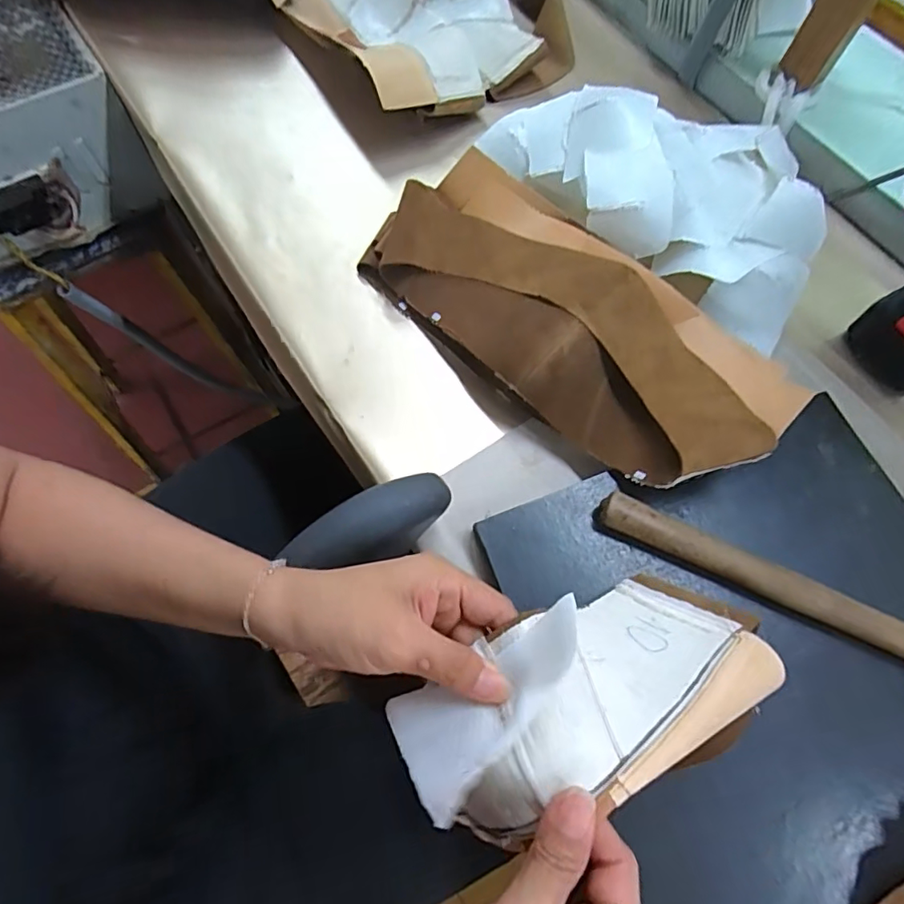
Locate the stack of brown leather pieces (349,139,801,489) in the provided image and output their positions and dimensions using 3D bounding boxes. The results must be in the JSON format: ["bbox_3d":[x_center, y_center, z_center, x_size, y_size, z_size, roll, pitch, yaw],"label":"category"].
[{"bbox_3d":[0.086,-0.112,0.436,0.148,0.064,0.351,-42,73,-15],"label":"stack of brown leather pieces"}]

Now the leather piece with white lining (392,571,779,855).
[{"bbox_3d":[0.080,0.124,0.283,0.209,0.068,0.092,-10,67,-26],"label":"leather piece with white lining"}]

